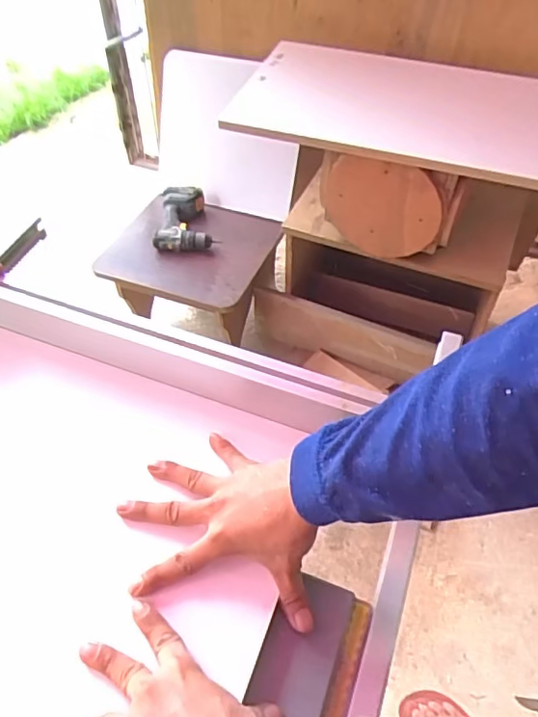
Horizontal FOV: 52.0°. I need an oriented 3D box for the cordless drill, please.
[{"bbox_3d":[-0.236,-0.391,1.544,0.169,0.068,0.221,-3,53,-5],"label":"cordless drill"}]

